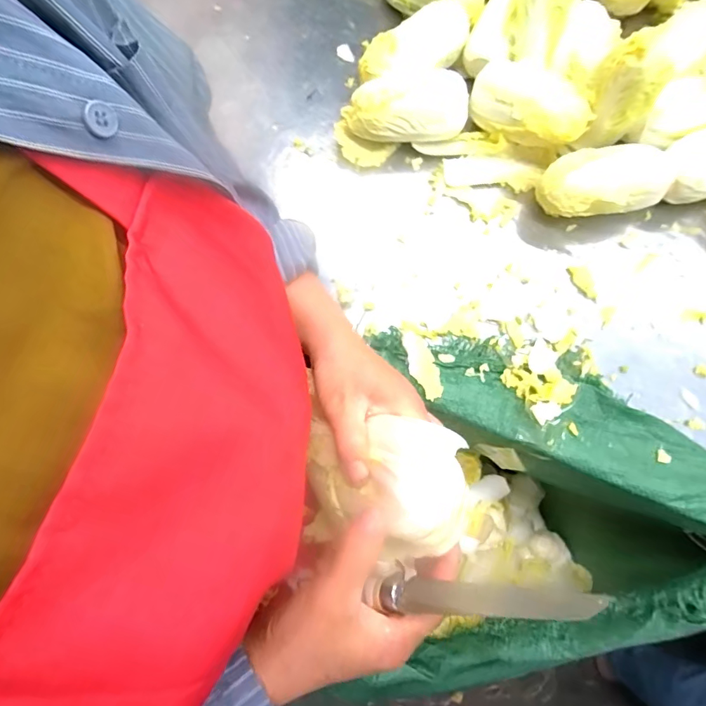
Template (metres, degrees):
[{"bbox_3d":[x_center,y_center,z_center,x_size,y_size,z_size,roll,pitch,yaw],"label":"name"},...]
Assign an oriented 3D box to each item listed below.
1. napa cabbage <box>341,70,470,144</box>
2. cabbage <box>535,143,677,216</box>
[{"bbox_3d":[0.062,-0.281,0.523,0.142,0.077,0.063,-10,75,-4],"label":"napa cabbage"},{"bbox_3d":[0.275,-0.184,0.510,0.132,0.066,0.066,-8,75,-3],"label":"cabbage"}]

